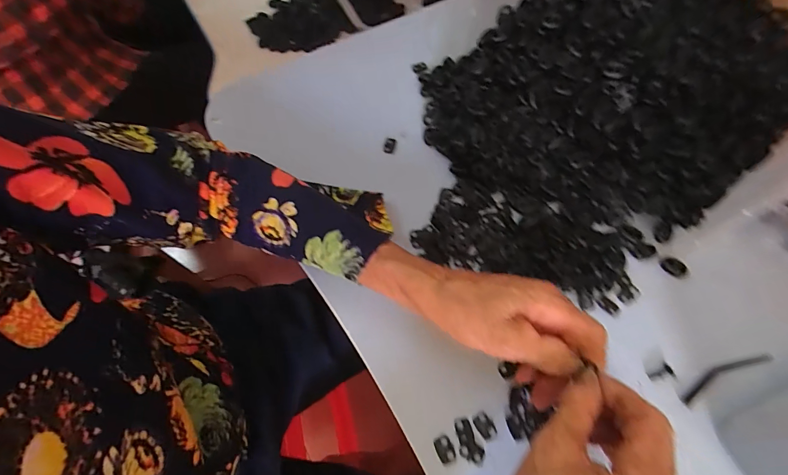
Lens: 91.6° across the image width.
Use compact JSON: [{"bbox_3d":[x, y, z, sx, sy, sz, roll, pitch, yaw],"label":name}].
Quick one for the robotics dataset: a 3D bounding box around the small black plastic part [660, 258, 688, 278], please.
[{"bbox_3d":[0.244,0.026,0.333,0.021,0.006,0.012,33,70,17],"label":"small black plastic part"}]

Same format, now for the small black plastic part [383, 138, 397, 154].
[{"bbox_3d":[-0.003,-0.096,0.401,0.011,0.009,0.017,17,66,10],"label":"small black plastic part"}]

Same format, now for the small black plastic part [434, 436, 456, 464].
[{"bbox_3d":[0.038,0.157,0.282,0.013,0.004,0.018,-27,66,-11],"label":"small black plastic part"}]

